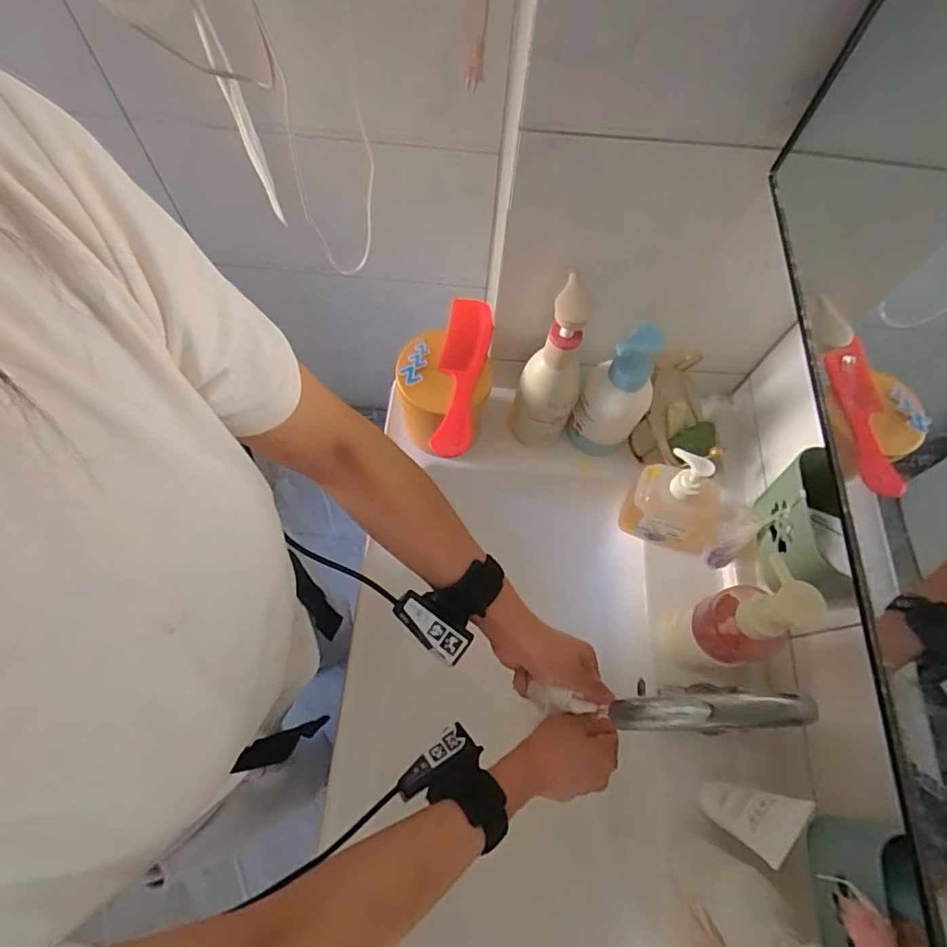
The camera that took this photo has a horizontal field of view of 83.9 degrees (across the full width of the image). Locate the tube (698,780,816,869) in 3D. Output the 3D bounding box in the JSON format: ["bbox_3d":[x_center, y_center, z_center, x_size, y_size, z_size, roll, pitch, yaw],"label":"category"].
[{"bbox_3d":[0.243,0.308,0.477,0.029,0.135,0.056,39,69,14],"label":"tube"}]

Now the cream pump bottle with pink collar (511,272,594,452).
[{"bbox_3d":[0.091,-0.113,0.615,0.070,0.237,0.062,20,66,6],"label":"cream pump bottle with pink collar"}]

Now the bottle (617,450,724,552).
[{"bbox_3d":[0.234,0.034,0.596,0.107,0.158,0.055,25,66,8],"label":"bottle"}]

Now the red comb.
[{"bbox_3d":[-0.015,-0.114,0.605,0.051,0.018,0.201,9,65,1],"label":"red comb"}]

